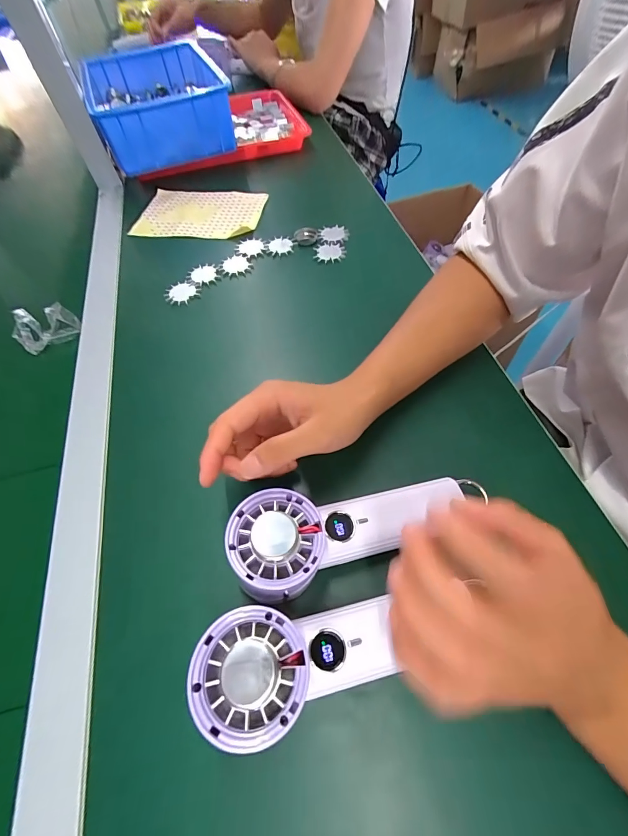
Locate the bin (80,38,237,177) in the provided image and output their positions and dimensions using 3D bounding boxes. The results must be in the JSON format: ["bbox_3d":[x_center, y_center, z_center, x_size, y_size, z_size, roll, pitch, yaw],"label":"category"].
[{"bbox_3d":[-0.253,-0.508,0.600,0.194,0.109,0.263,-21,62,-9],"label":"bin"}]

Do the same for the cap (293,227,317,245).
[{"bbox_3d":[-0.011,-0.255,0.506,0.032,0.010,0.031,-2,59,3],"label":"cap"}]

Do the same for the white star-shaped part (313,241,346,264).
[{"bbox_3d":[0.020,-0.225,0.484,0.042,0.004,0.037,-24,60,-10],"label":"white star-shaped part"}]

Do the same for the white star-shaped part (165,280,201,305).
[{"bbox_3d":[-0.166,-0.156,0.454,0.034,0.010,0.036,35,67,22],"label":"white star-shaped part"}]

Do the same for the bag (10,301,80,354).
[{"bbox_3d":[-0.325,-0.113,0.434,0.067,0.013,0.073,-32,62,-15],"label":"bag"}]

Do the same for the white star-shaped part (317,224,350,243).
[{"bbox_3d":[0.027,-0.259,0.502,0.042,0.005,0.034,-6,59,1],"label":"white star-shaped part"}]

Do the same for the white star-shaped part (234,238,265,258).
[{"bbox_3d":[-0.087,-0.235,0.496,0.039,0.005,0.038,28,65,19],"label":"white star-shaped part"}]

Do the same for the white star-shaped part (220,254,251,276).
[{"bbox_3d":[-0.103,-0.202,0.477,0.036,0.010,0.031,-41,65,-19],"label":"white star-shaped part"}]

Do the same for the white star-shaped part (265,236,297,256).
[{"bbox_3d":[-0.047,-0.236,0.494,0.039,0.006,0.036,6,59,8],"label":"white star-shaped part"}]

